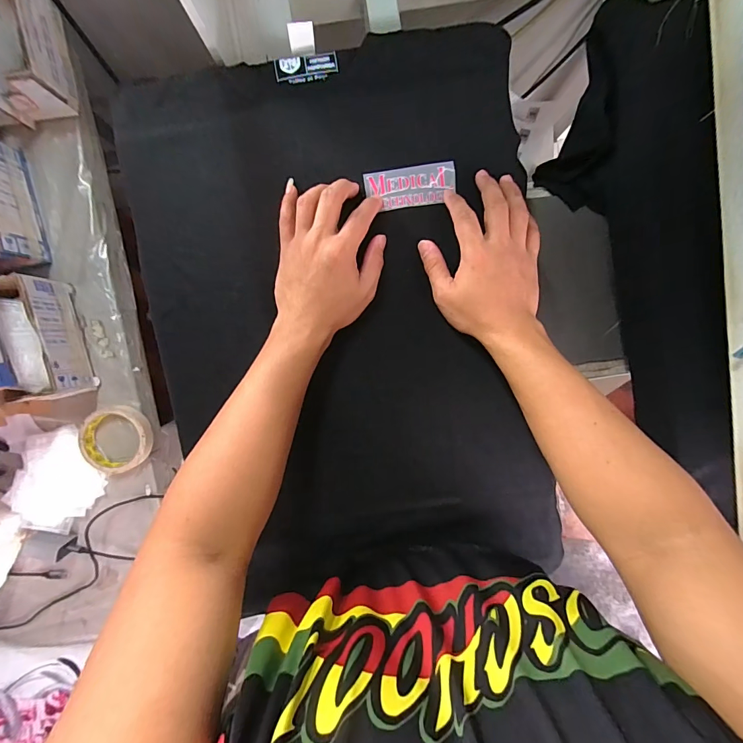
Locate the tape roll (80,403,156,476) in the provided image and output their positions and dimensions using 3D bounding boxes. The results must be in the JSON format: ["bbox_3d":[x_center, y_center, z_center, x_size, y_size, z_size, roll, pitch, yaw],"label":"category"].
[{"bbox_3d":[-0.365,0.097,0.530,0.089,0.024,0.096,0,94,-1],"label":"tape roll"}]

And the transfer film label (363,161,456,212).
[{"bbox_3d":[0.041,-0.191,0.384,0.091,0.004,0.040,-8,95,0],"label":"transfer film label"}]

